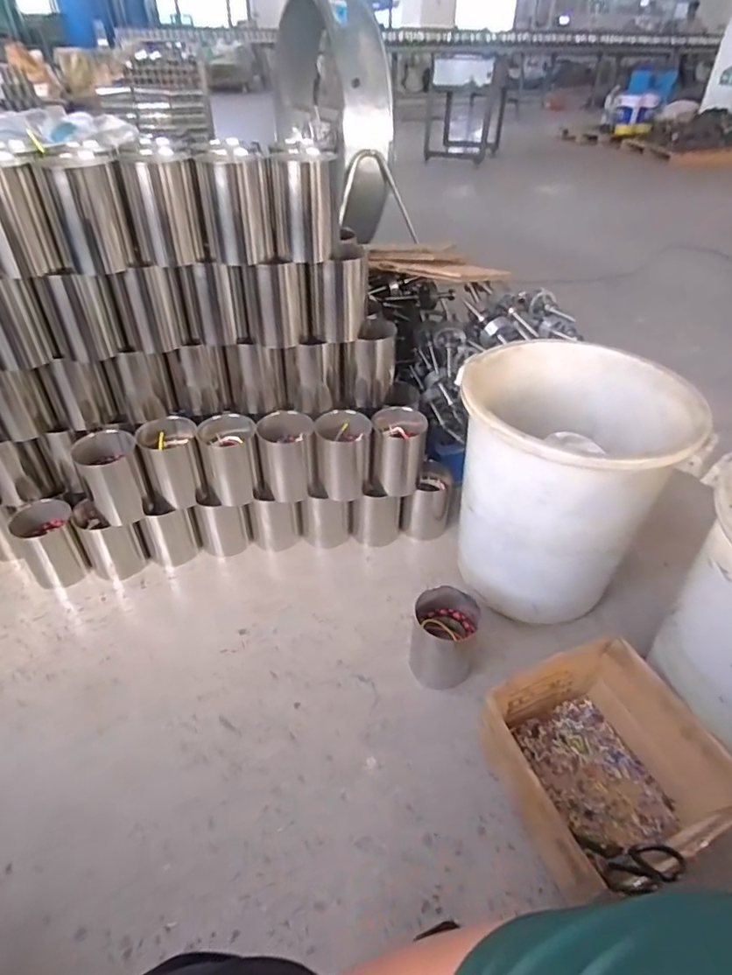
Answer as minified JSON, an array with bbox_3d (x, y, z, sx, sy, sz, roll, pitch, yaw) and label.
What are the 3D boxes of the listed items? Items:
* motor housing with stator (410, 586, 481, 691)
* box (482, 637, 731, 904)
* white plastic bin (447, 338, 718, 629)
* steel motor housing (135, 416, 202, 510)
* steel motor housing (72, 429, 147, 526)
[{"bbox_3d":[0.150,0.287,1.033,0.120,0.161,0.119,11,42,11],"label":"motor housing with stator"},{"bbox_3d":[0.369,0.438,0.874,0.305,0.148,0.301,-16,44,-18],"label":"box"},{"bbox_3d":[0.382,-0.010,1.115,0.387,0.440,0.380,4,41,3],"label":"white plastic bin"},{"bbox_3d":[-0.420,-0.060,1.186,0.116,0.173,0.106,-12,43,-15],"label":"steel motor housing"},{"bbox_3d":[-0.529,-0.024,1.142,0.110,0.178,0.103,-20,45,-22],"label":"steel motor housing"}]

